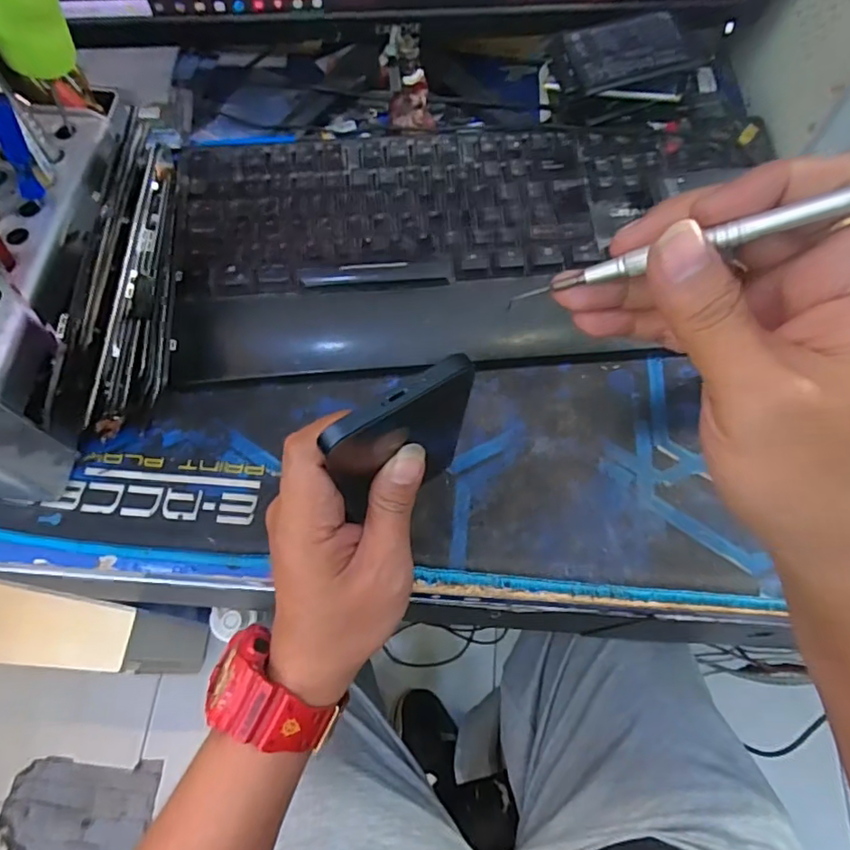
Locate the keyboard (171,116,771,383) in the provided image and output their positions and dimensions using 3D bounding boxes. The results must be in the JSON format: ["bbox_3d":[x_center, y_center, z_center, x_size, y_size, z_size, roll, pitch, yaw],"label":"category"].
[{"bbox_3d":[0.035,-0.133,0.396,0.407,0.025,0.181,-4,67,-3],"label":"keyboard"}]

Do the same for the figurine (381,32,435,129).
[{"bbox_3d":[-0.012,-0.257,0.431,0.036,0.068,0.033,-11,67,-5],"label":"figurine"}]

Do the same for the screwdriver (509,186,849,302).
[{"bbox_3d":[0.083,-0.058,0.185,0.122,0.008,0.012,-8,70,39],"label":"screwdriver"}]

